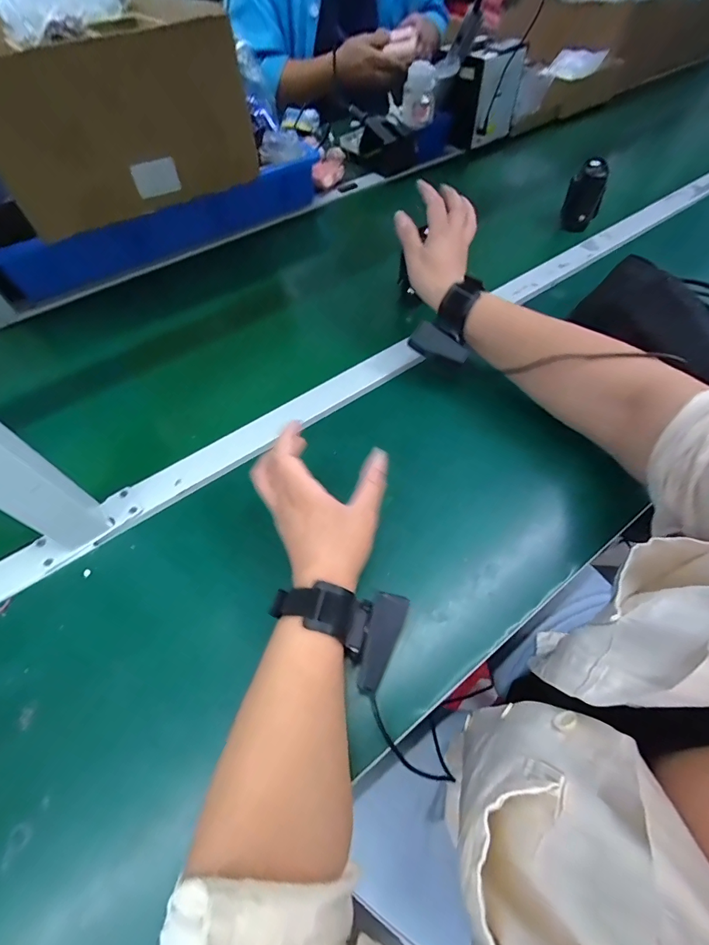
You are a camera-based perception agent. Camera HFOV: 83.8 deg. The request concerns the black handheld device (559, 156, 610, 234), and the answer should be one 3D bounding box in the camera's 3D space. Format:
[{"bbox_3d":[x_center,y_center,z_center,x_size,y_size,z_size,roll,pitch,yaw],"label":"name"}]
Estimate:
[{"bbox_3d":[0.380,-0.453,0.657,0.056,0.105,0.045,24,61,16],"label":"black handheld device"}]

